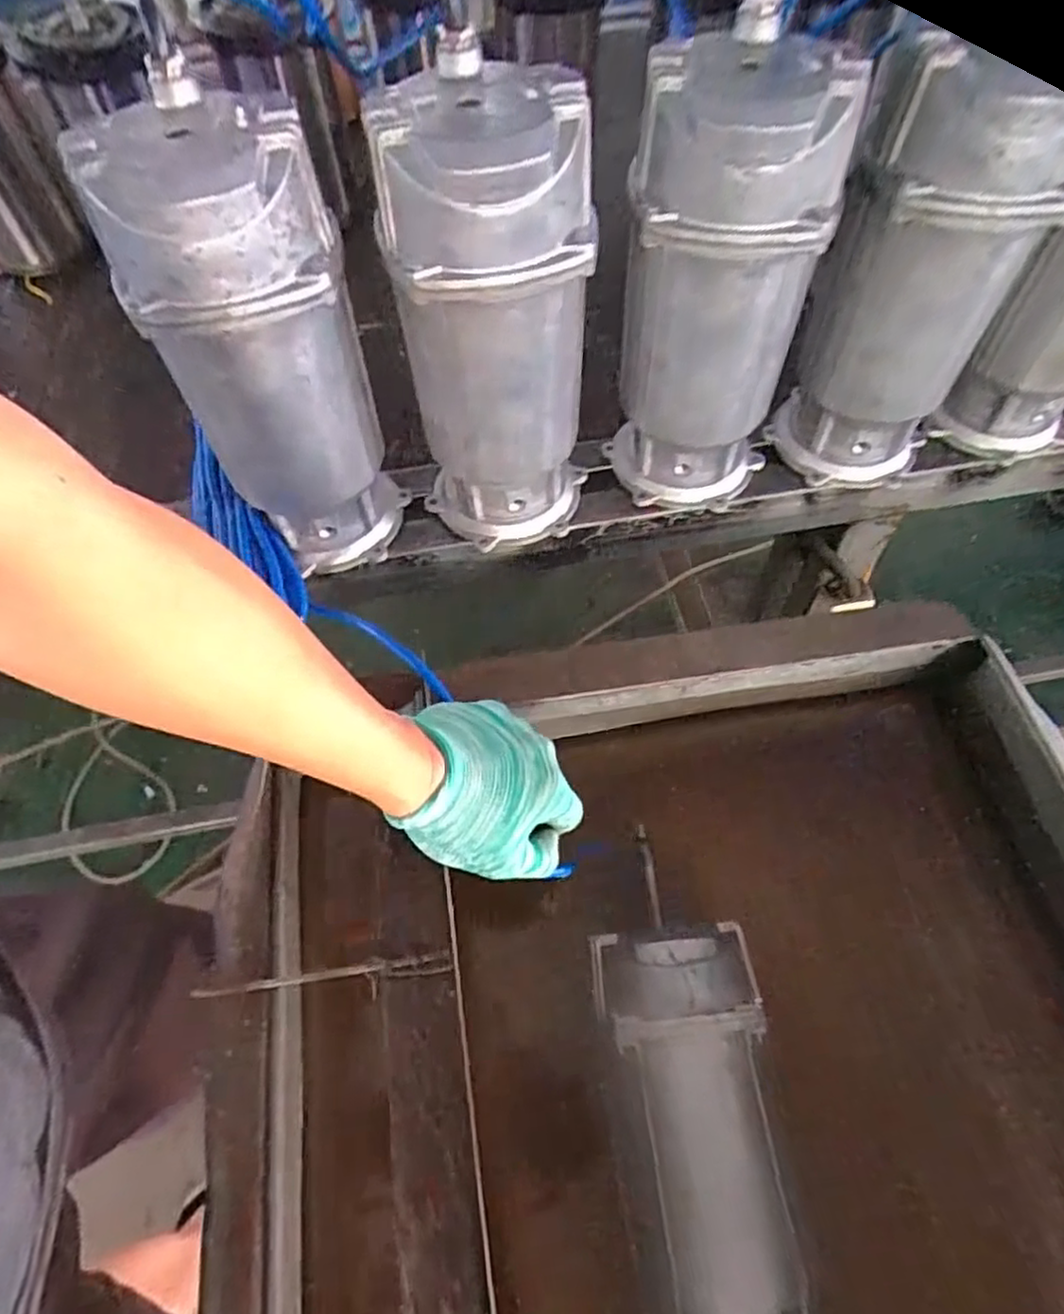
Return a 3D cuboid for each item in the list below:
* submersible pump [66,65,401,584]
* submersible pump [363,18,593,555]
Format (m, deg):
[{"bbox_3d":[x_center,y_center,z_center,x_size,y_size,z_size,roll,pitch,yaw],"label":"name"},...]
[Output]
[{"bbox_3d":[-0.174,-0.187,0.482,0.123,0.292,0.111,-25,62,-13],"label":"submersible pump"},{"bbox_3d":[-0.027,-0.216,0.496,0.126,0.290,0.105,-3,59,0],"label":"submersible pump"}]

